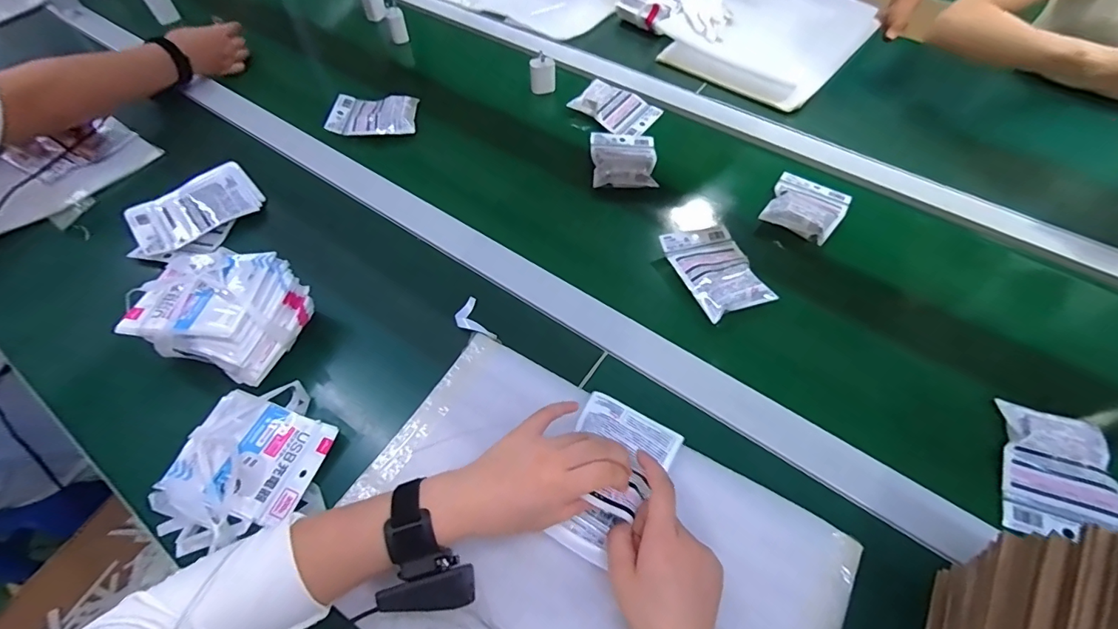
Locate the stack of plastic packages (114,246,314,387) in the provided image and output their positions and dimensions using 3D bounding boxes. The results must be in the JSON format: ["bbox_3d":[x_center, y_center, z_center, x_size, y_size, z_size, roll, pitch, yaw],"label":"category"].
[{"bbox_3d":[-0.362,-0.003,0.512,0.166,0.075,0.125,10,56,8],"label":"stack of plastic packages"}]

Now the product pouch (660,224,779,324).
[{"bbox_3d":[0.195,-0.060,0.587,0.092,0.017,0.132,-16,57,-10],"label":"product pouch"}]

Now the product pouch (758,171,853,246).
[{"bbox_3d":[0.344,-0.155,0.651,0.095,0.029,0.121,28,60,19],"label":"product pouch"}]

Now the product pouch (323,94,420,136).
[{"bbox_3d":[-0.296,-0.321,0.758,0.132,0.022,0.086,-2,55,-1],"label":"product pouch"}]

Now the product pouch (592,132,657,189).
[{"bbox_3d":[0.098,-0.241,0.708,0.095,0.032,0.129,0,55,1],"label":"product pouch"}]

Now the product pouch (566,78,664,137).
[{"bbox_3d":[0.095,-0.340,0.780,0.127,0.010,0.090,32,68,2],"label":"product pouch"}]

